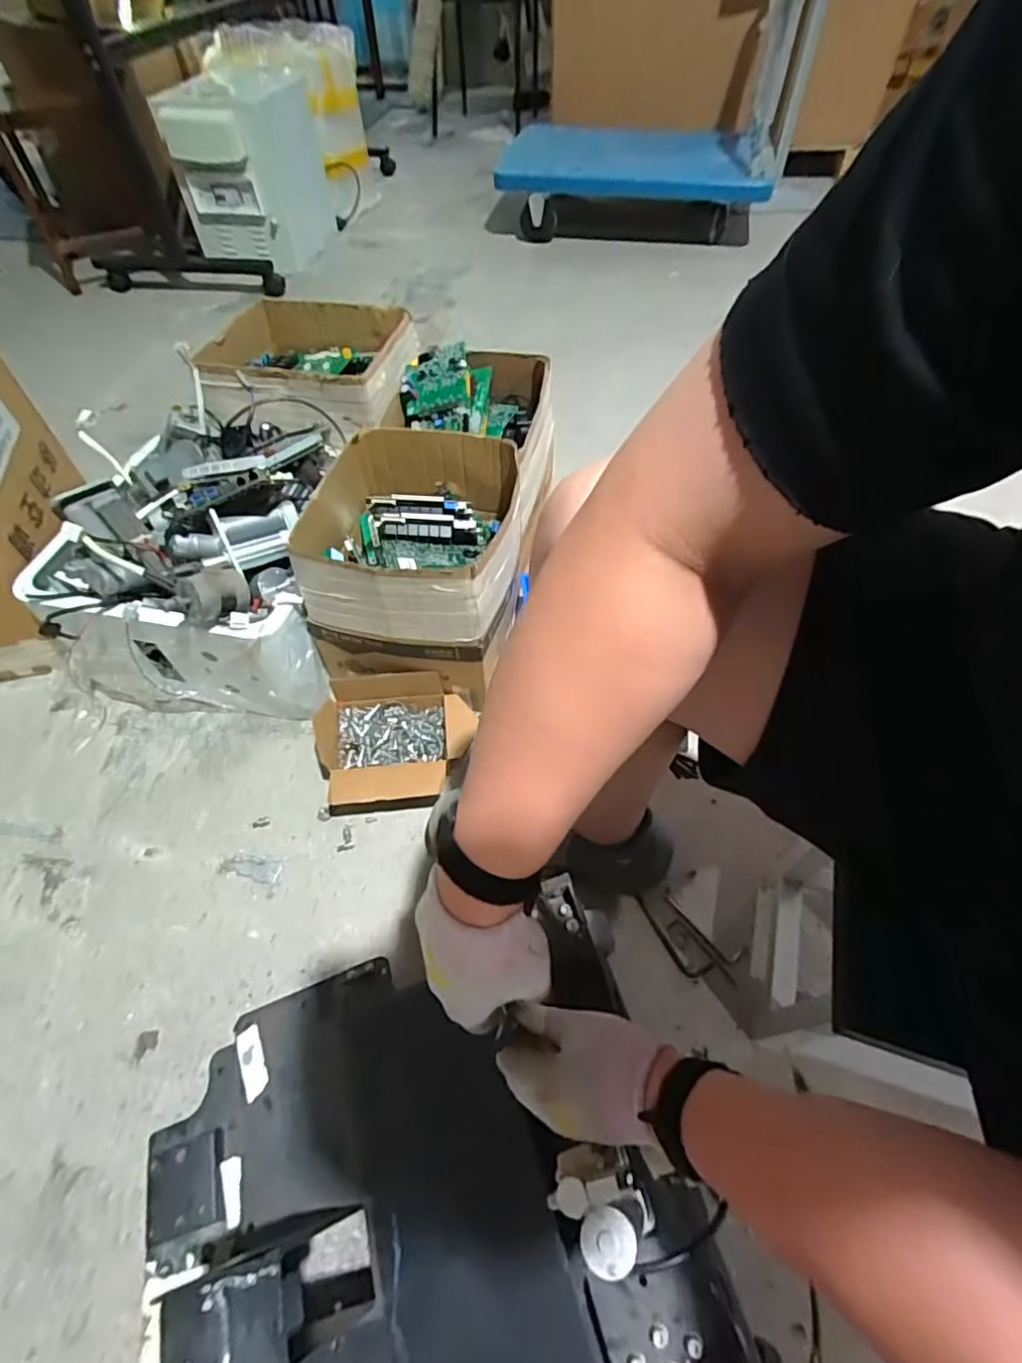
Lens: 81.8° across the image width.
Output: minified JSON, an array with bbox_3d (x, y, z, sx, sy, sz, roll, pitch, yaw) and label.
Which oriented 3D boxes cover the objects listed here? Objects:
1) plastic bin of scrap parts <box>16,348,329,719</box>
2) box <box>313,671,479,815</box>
[{"bbox_3d":[-0.467,-0.199,0.909,0.385,0.309,0.384,4,55,4],"label":"plastic bin of scrap parts"},{"bbox_3d":[-0.166,0.088,0.838,0.228,0.092,0.180,-6,55,-3],"label":"box"}]

